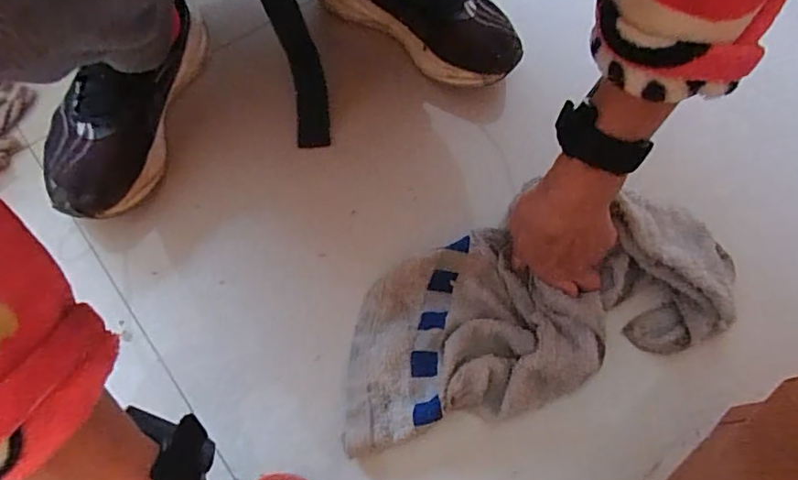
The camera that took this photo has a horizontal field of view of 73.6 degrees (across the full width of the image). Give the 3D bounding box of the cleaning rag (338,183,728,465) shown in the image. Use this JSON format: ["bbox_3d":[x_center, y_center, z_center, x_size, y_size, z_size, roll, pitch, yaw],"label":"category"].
[{"bbox_3d":[0.113,0.055,0.451,0.342,0.058,0.144,-16,68,-6],"label":"cleaning rag"}]

